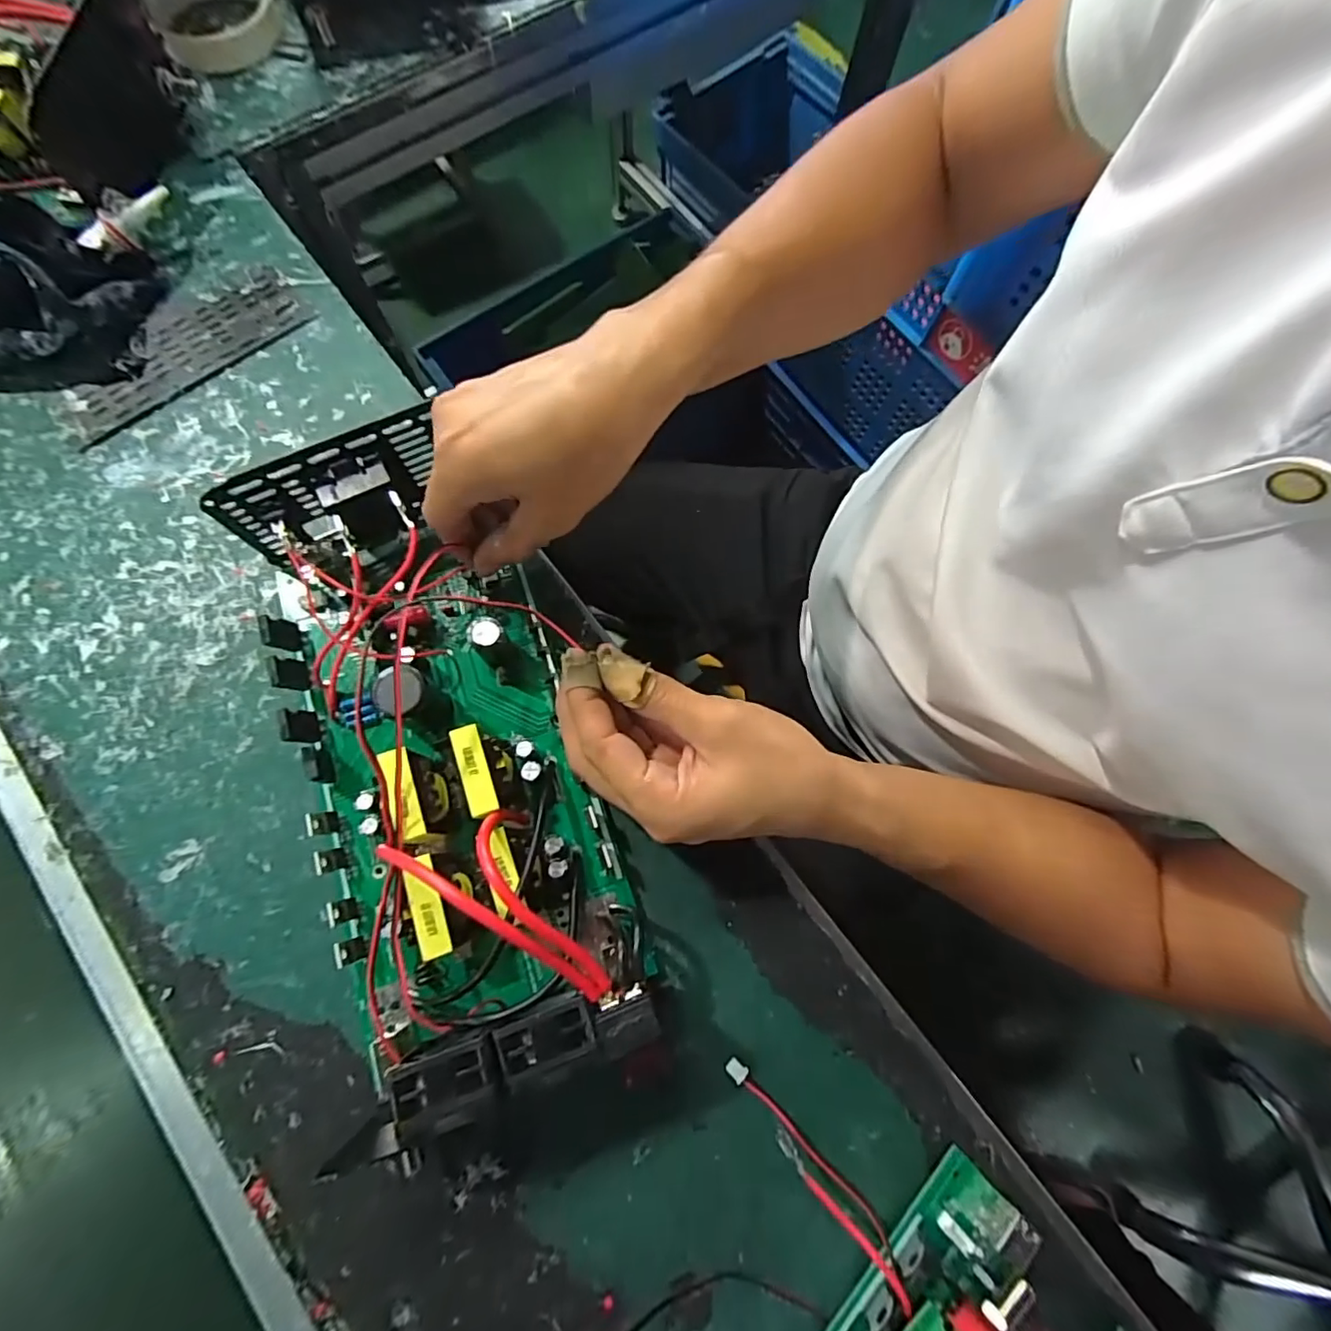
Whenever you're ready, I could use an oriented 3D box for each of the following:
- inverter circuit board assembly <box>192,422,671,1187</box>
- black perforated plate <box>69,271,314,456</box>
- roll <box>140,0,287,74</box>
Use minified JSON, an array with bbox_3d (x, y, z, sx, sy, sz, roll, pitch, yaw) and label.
[{"bbox_3d":[-0.110,0.036,0.264,0.137,0.070,0.306,-23,76,-7],"label":"inverter circuit board assembly"},{"bbox_3d":[-0.296,-0.195,0.348,0.143,0.005,0.058,-41,81,-11],"label":"black perforated plate"},{"bbox_3d":[-0.320,-0.464,0.408,0.086,0.022,0.086,-25,78,-8],"label":"roll"}]

